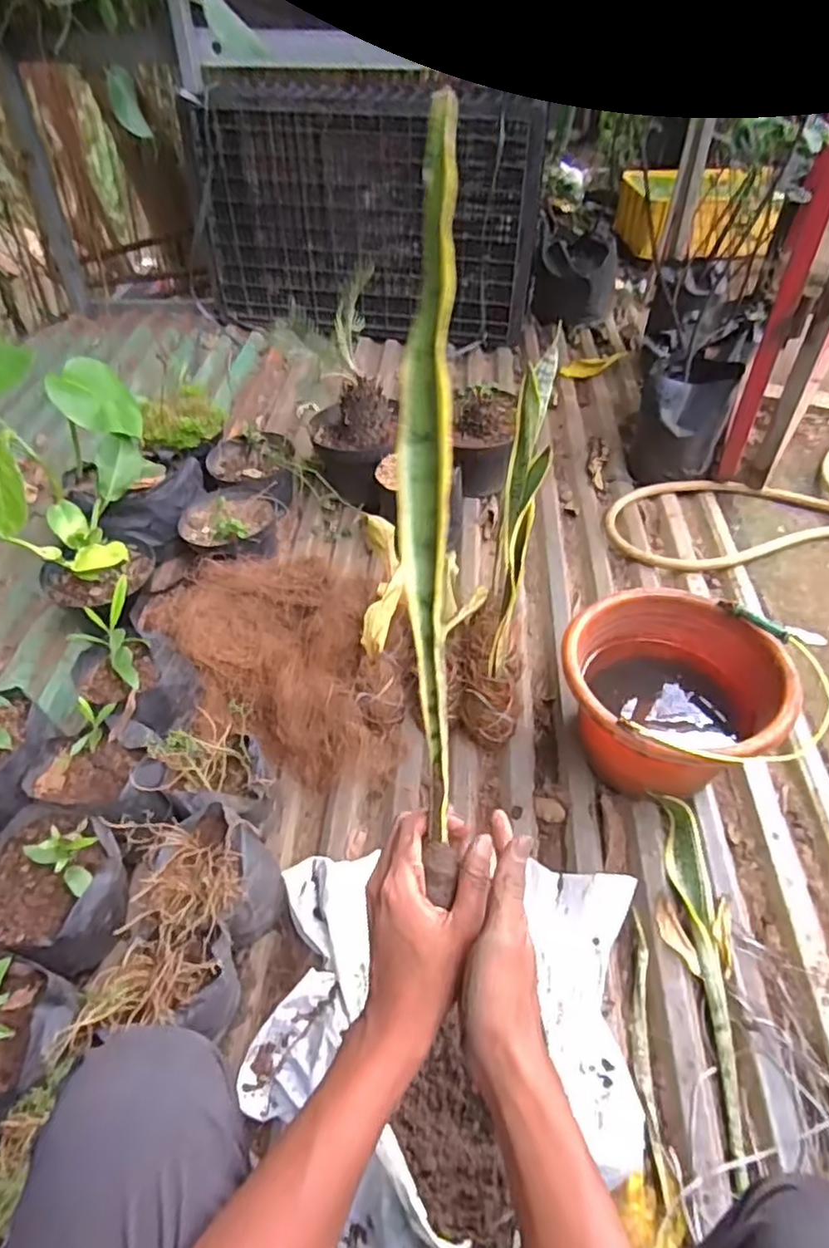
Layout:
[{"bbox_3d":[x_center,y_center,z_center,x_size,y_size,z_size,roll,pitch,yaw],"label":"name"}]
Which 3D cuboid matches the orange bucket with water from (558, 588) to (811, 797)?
[{"bbox_3d":[0.339,0.103,0.902,0.272,0.186,0.253,1,45,-1],"label":"orange bucket with water"}]

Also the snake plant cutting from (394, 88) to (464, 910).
[{"bbox_3d":[0.007,-0.059,0.412,0.035,0.469,0.037,0,9,1],"label":"snake plant cutting"}]

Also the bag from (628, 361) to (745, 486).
[{"bbox_3d":[0.530,-0.394,1.332,0.168,0.225,0.150,19,47,16],"label":"bag"}]

